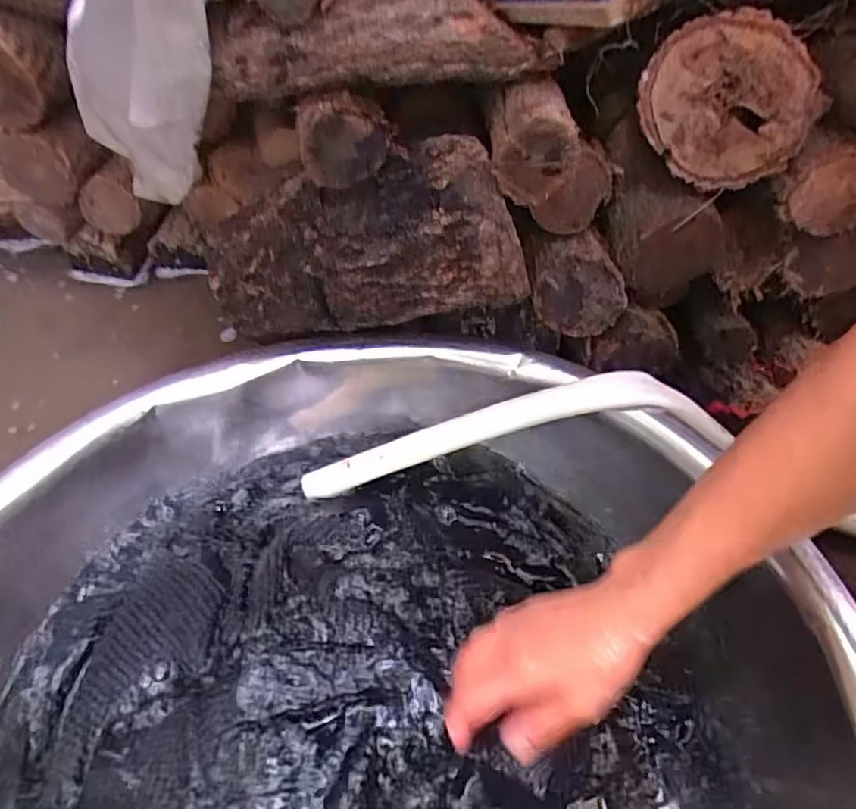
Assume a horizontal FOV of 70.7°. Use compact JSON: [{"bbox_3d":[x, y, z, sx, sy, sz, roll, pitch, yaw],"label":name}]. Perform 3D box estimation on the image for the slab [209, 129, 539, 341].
[{"bbox_3d":[-0.062,-0.145,0.556,0.290,0.141,0.096,-9,46,14],"label":"slab"}]

